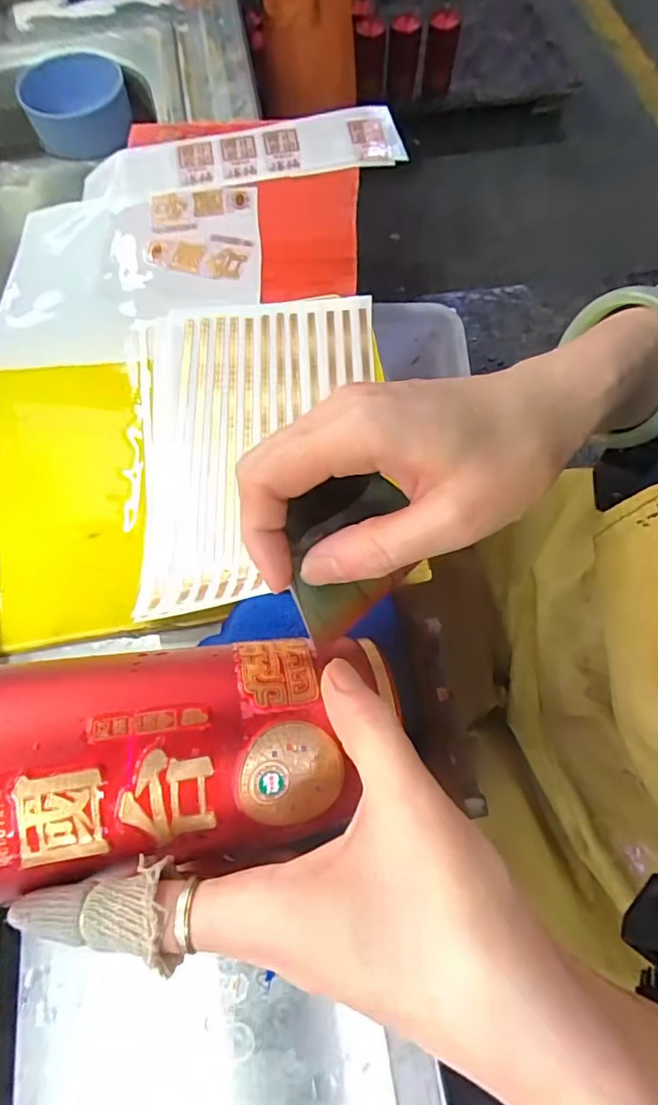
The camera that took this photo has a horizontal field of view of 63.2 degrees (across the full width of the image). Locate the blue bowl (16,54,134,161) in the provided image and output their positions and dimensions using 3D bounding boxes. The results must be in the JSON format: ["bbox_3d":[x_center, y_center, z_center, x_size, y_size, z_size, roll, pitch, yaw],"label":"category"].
[{"bbox_3d":[-0.274,-0.492,0.593,0.108,0.055,0.114,0,68,0],"label":"blue bowl"}]

